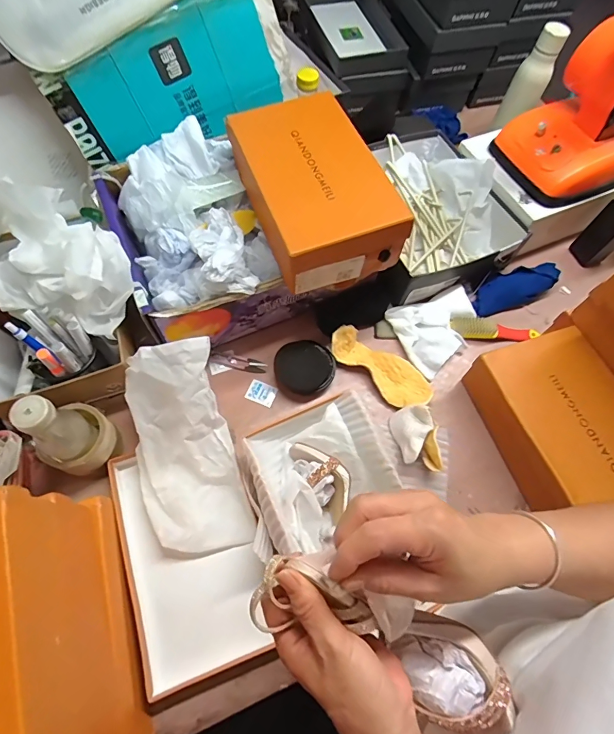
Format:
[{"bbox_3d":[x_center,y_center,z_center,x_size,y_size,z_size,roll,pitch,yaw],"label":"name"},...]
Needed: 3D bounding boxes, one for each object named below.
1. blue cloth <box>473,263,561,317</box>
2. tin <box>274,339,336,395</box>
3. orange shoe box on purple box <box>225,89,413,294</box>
[{"bbox_3d":[0.382,-0.151,0.758,0.171,0.044,0.075,-22,67,4],"label":"blue cloth"},{"bbox_3d":[-0.002,-0.002,0.667,0.091,0.019,0.091,-41,88,-16],"label":"tin"},{"bbox_3d":[0.007,-0.262,0.598,0.168,0.094,0.285,-18,67,-11],"label":"orange shoe box on purple box"}]

